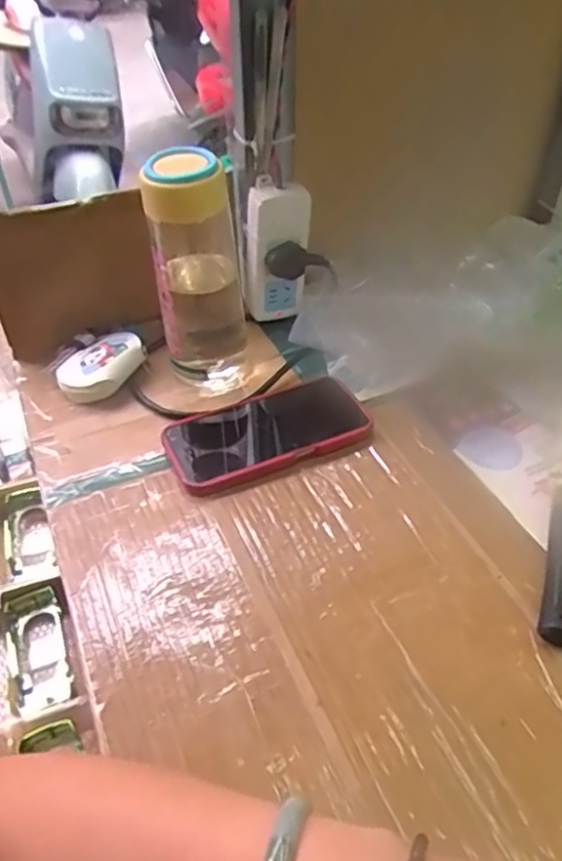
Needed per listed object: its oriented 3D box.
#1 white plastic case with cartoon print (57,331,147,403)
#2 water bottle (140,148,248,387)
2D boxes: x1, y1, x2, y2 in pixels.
[{"bbox_3d":[-0.162,-0.058,0.592,0.052,0.034,0.075,34,55,30],"label":"white plastic case with cartoon print"},{"bbox_3d":[-0.069,-0.136,0.554,0.070,0.189,0.081,-3,45,-3],"label":"water bottle"}]

